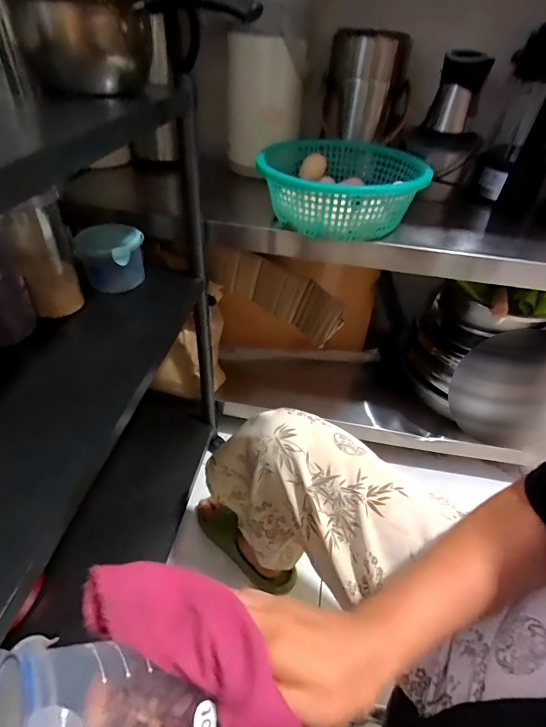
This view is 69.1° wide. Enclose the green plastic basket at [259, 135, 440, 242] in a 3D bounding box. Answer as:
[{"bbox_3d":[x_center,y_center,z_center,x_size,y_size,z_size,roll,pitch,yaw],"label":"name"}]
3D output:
[{"bbox_3d":[0.117,-0.306,0.696,0.275,0.092,0.272,6,41,2],"label":"green plastic basket"}]

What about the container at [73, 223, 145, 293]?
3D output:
[{"bbox_3d":[-0.270,-0.179,0.672,0.108,0.094,0.084,-15,44,-21],"label":"container"}]

